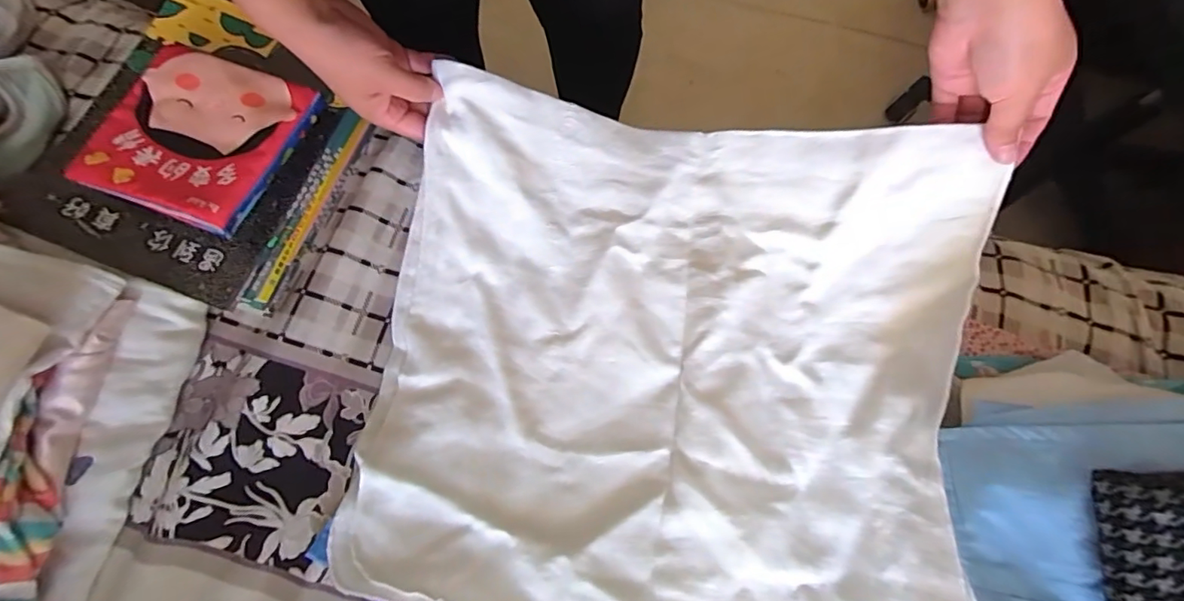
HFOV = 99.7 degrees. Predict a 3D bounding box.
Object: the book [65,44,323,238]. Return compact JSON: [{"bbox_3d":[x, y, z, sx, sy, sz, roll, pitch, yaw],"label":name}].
[{"bbox_3d":[-0.316,-0.132,0.399,0.143,0.019,0.140,20,70,6],"label":"book"}]

